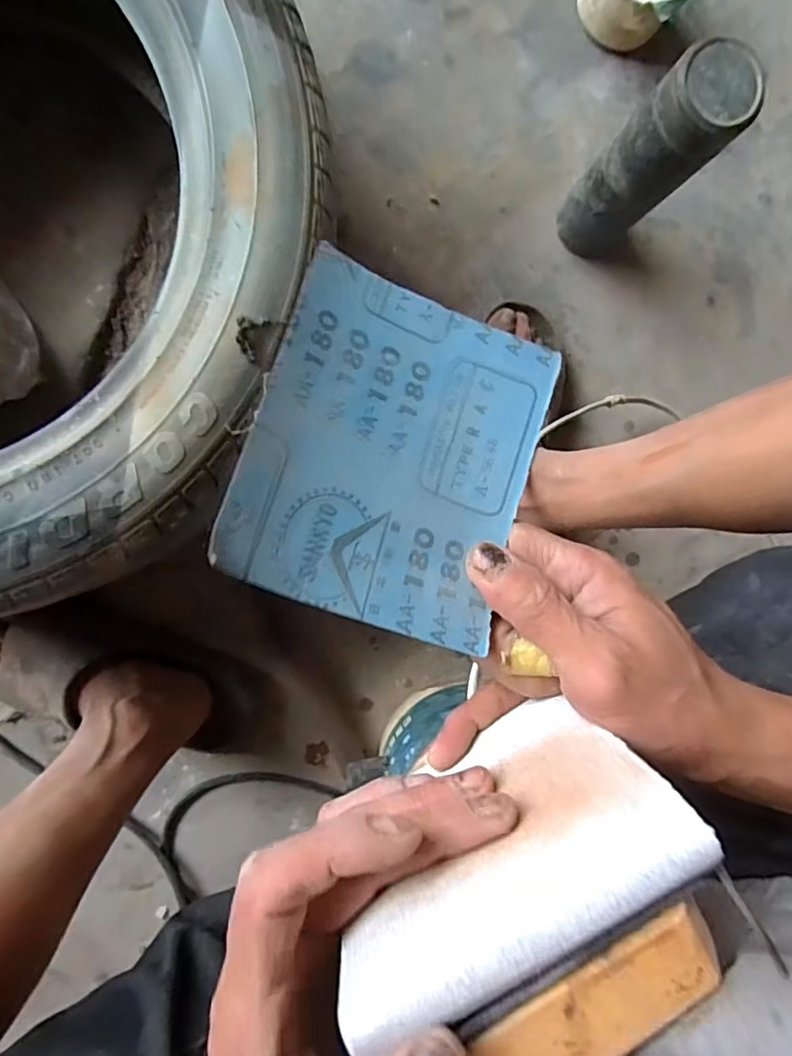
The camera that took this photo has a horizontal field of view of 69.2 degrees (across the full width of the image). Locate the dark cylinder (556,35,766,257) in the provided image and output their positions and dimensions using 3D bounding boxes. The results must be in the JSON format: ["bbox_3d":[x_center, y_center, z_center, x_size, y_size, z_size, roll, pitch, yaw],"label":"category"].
[{"bbox_3d":[0.215,-0.318,0.510,0.068,0.212,0.064,0,94,-8],"label":"dark cylinder"}]

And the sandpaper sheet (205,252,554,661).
[{"bbox_3d":[0.002,-0.032,0.229,0.112,0.014,0.137,22,73,-20],"label":"sandpaper sheet"}]

